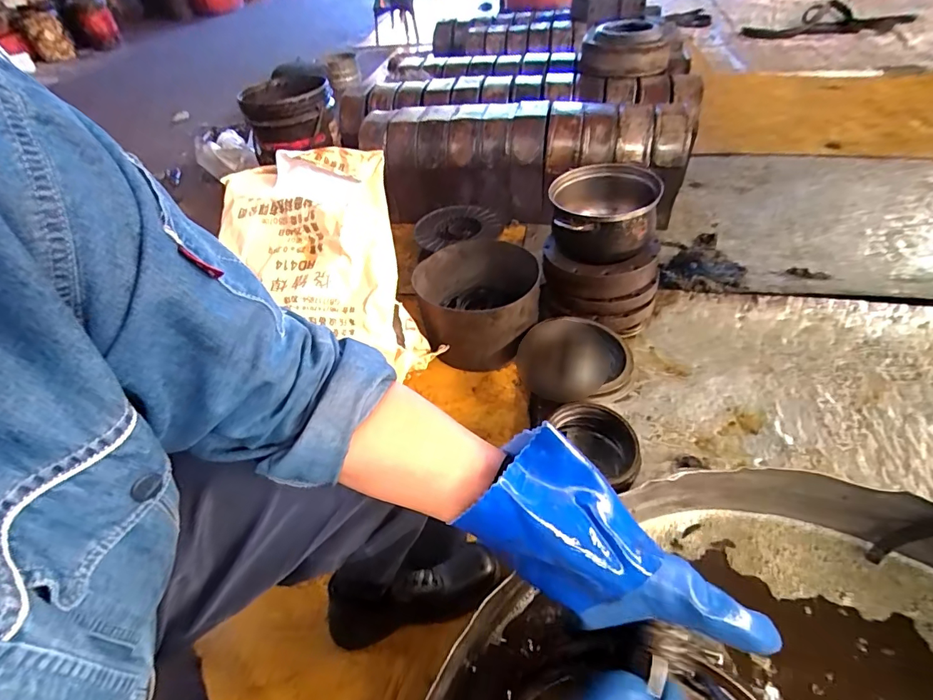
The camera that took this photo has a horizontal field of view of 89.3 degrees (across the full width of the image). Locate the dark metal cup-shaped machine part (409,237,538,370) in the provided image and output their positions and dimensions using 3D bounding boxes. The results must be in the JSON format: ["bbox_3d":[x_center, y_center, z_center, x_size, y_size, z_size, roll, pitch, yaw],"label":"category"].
[{"bbox_3d":[0.019,-0.109,1.004,0.254,0.154,0.262,-1,45,5],"label":"dark metal cup-shaped machine part"}]

